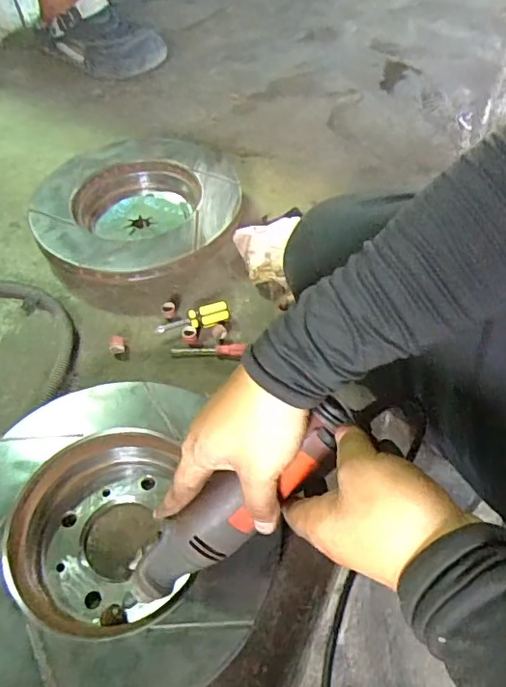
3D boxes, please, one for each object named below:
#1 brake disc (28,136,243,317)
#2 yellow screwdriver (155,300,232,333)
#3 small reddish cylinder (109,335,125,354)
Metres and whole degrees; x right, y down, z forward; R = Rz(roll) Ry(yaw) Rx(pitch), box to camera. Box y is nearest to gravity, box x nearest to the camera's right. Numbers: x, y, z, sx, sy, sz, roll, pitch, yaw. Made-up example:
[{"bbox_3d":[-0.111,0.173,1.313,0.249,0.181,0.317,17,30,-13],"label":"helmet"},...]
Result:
[{"bbox_3d":[-0.138,-0.162,0.674,0.250,0.051,0.260,-1,52,1],"label":"brake disc"},{"bbox_3d":[-0.065,-0.027,0.581,0.078,0.025,0.018,-7,52,-5],"label":"yellow screwdriver"},{"bbox_3d":[-0.143,0.002,0.568,0.015,0.013,0.019,-8,52,-3],"label":"small reddish cylinder"}]

